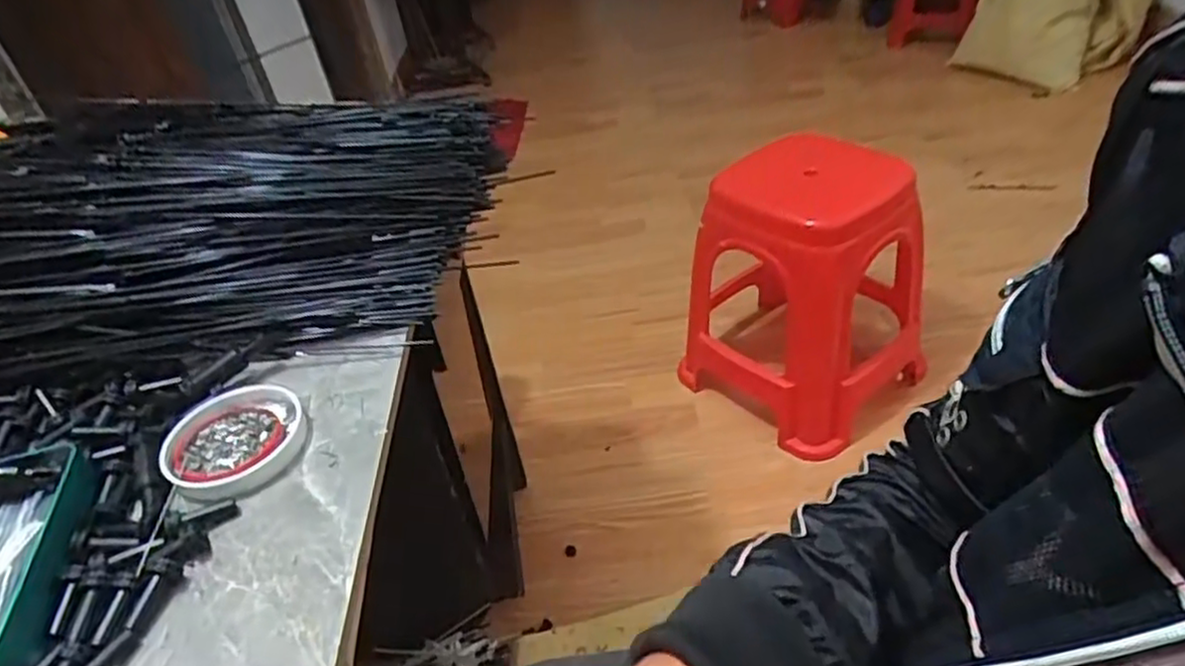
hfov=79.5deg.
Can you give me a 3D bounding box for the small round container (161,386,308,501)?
[{"bbox_3d":[-0.237,0.070,0.475,0.087,0.011,0.089,-6,38,4],"label":"small round container"}]

